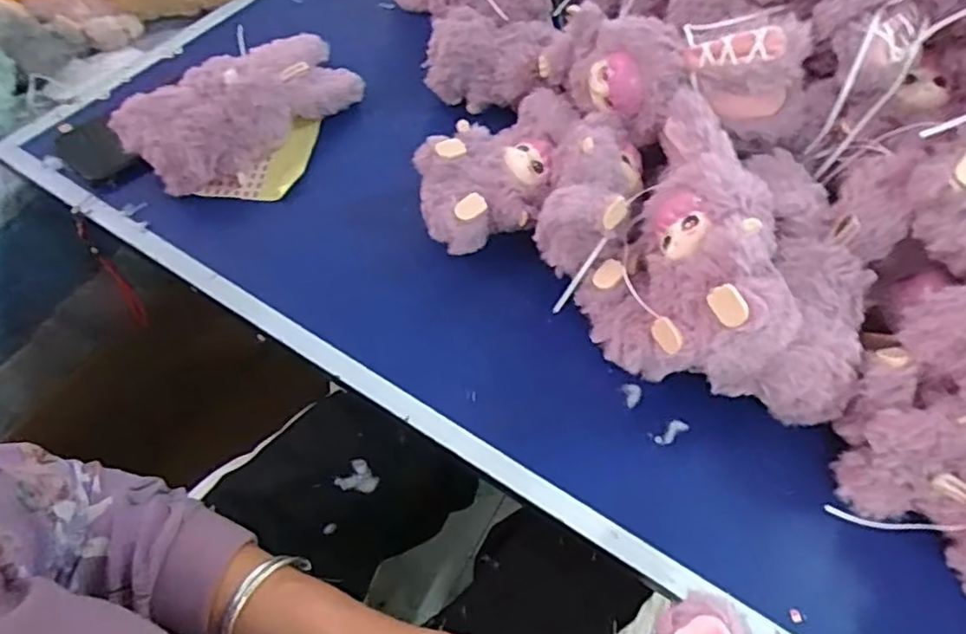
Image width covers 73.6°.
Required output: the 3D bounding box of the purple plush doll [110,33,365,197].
[{"bbox_3d":[-0.226,-0.211,0.619,0.088,0.070,0.227,37,63,20],"label":"purple plush doll"}]

